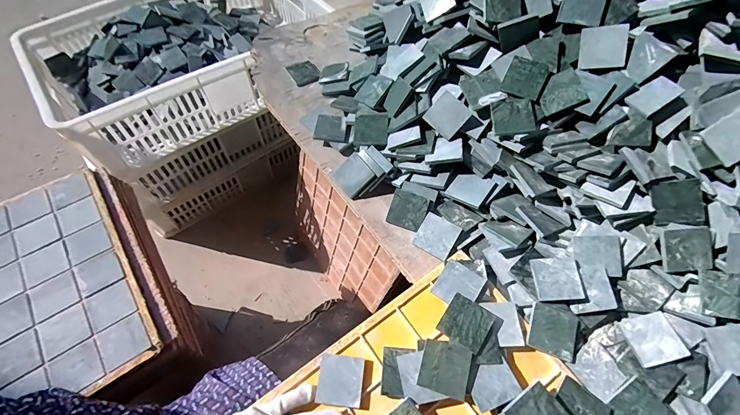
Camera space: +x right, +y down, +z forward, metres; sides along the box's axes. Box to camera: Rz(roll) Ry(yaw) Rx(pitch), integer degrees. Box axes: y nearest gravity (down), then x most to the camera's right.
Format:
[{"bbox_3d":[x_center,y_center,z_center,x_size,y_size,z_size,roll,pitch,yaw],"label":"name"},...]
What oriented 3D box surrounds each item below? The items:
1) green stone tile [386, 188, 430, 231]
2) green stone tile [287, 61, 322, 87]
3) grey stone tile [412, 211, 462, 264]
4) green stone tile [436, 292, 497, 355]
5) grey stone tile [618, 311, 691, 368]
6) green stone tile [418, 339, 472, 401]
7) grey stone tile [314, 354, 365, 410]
[{"bbox_3d":[0.053,0.004,0.484,0.048,0.004,0.050,20,83,6],"label":"green stone tile"},{"bbox_3d":[-0.118,-0.247,0.638,0.054,0.010,0.054,-26,64,-17],"label":"green stone tile"},{"bbox_3d":[0.089,0.038,0.463,0.049,0.005,0.051,29,78,21],"label":"grey stone tile"},{"bbox_3d":[0.109,0.130,0.395,0.049,0.011,0.051,34,63,16],"label":"green stone tile"},{"bbox_3d":[0.320,0.148,0.393,0.052,0.005,0.049,-20,53,5],"label":"grey stone tile"},{"bbox_3d":[0.081,0.170,0.372,0.050,0.006,0.054,14,67,12],"label":"green stone tile"},{"bbox_3d":[-0.032,0.190,0.384,0.048,0.007,0.050,9,59,2],"label":"grey stone tile"}]

